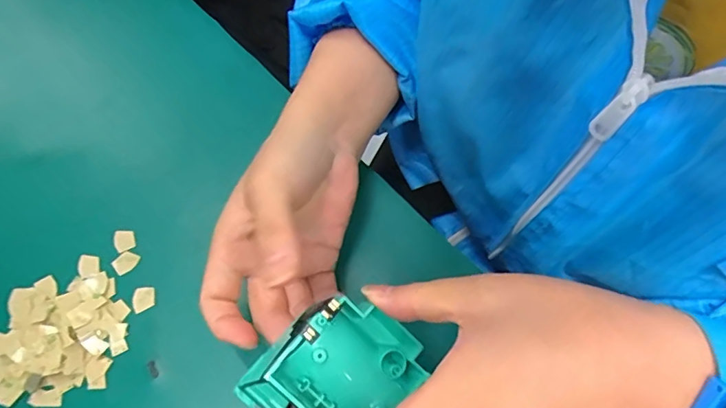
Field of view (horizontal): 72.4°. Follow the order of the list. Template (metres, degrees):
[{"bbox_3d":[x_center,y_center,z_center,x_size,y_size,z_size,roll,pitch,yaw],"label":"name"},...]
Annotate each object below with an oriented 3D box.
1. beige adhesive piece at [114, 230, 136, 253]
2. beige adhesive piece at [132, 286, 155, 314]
[{"bbox_3d":[-0.173,0.026,0.358,0.014,0.004,0.015,-18,68,-9],"label":"beige adhesive piece"},{"bbox_3d":[-0.151,0.066,0.341,0.014,0.004,0.016,-11,67,-6],"label":"beige adhesive piece"}]

